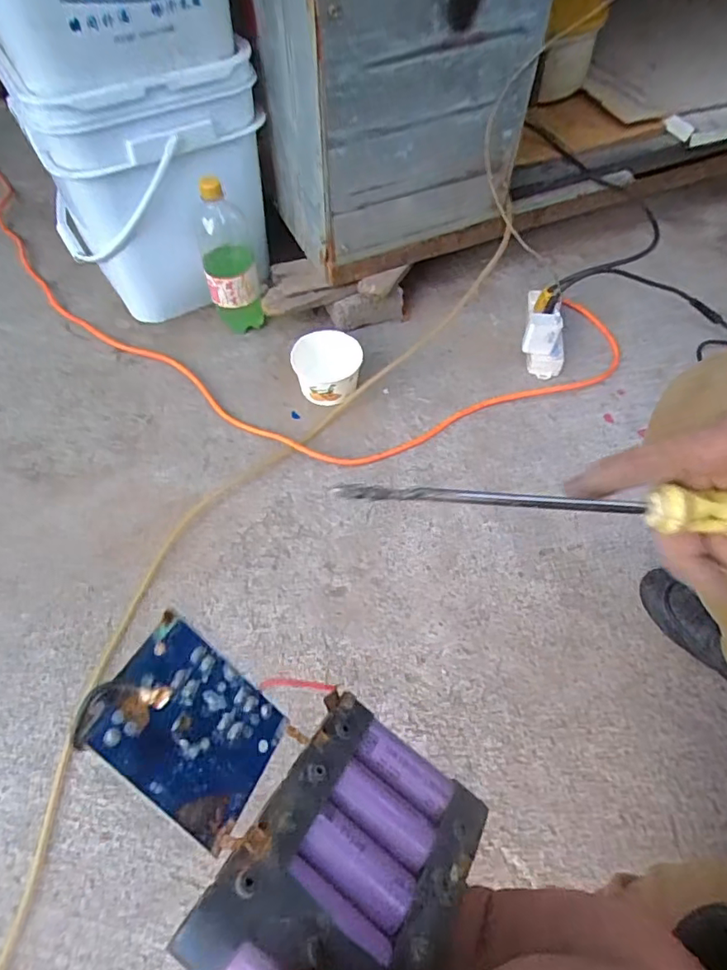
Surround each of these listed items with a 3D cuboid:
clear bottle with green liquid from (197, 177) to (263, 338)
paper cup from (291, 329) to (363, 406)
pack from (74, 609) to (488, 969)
[{"bbox_3d":[-0.209,-0.348,0.832,0.082,0.233,0.064,-13,59,-9],"label":"clear bottle with green liquid"},{"bbox_3d":[-0.055,-0.177,0.817,0.104,0.069,0.093,-5,58,-4],"label":"paper cup"},{"bbox_3d":[-0.027,0.101,0.174,0.129,0.020,0.090,39,33,4],"label":"pack"}]

